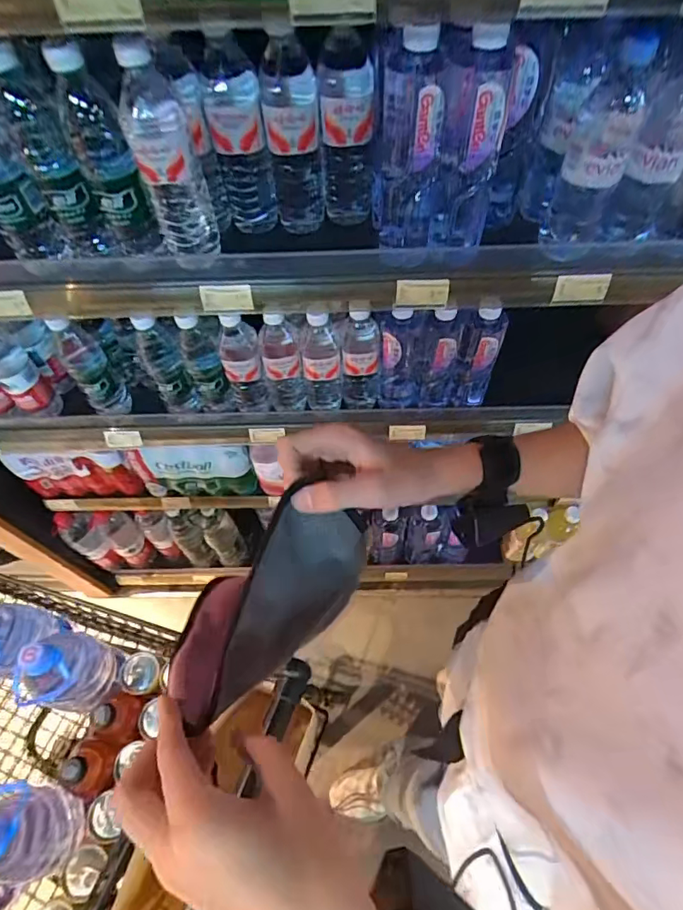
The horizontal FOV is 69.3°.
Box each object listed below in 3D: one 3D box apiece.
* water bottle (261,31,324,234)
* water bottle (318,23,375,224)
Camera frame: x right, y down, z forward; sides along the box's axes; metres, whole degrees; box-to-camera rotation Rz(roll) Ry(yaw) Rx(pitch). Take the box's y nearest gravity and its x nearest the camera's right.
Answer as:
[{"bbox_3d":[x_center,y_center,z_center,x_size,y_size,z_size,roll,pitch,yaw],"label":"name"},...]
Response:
[{"bbox_3d":[-0.055,-0.367,0.585,0.060,0.196,0.061,-4,59,0],"label":"water bottle"},{"bbox_3d":[0.006,-0.379,0.585,0.058,0.191,0.074,-4,59,0],"label":"water bottle"}]

